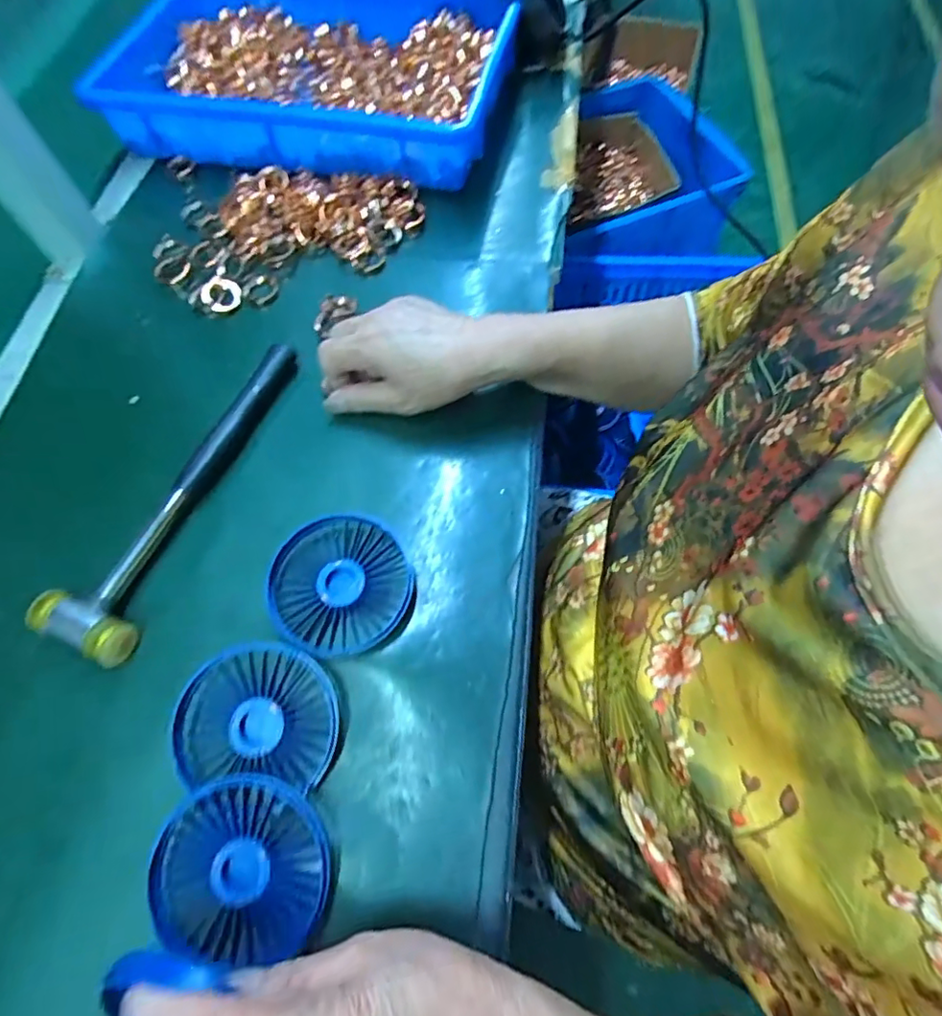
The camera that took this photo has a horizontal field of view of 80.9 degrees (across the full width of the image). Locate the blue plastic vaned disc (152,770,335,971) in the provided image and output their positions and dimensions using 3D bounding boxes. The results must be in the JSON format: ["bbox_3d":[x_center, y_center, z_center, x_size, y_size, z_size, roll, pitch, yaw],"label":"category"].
[{"bbox_3d":[-0.115,0.180,0.278,0.085,0.012,0.079,0,65,-1],"label":"blue plastic vaned disc"}]

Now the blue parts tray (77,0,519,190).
[{"bbox_3d":[-0.155,-0.416,0.530,0.366,0.066,0.235,7,65,2],"label":"blue parts tray"}]

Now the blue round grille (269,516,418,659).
[{"bbox_3d":[-0.081,0.047,0.341,0.084,0.013,0.083,0,65,-1],"label":"blue round grille"}]

